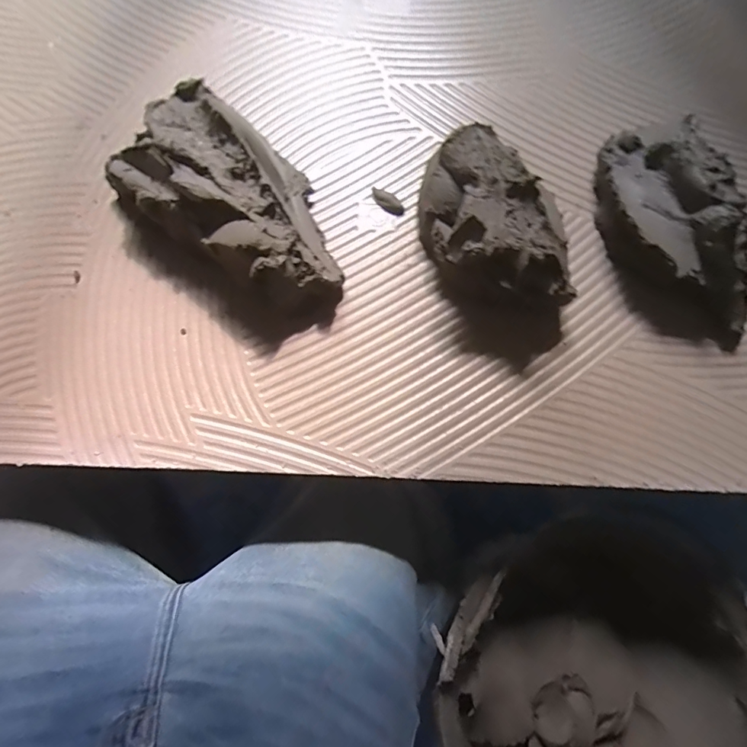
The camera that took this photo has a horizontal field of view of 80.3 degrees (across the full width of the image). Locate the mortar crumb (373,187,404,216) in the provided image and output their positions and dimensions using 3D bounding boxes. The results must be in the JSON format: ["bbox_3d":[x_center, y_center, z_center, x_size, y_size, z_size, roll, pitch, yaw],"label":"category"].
[{"bbox_3d":[0.012,-0.150,0.386,0.015,0.004,0.033,-39,82,-8],"label":"mortar crumb"}]

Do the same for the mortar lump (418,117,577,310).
[{"bbox_3d":[0.086,-0.113,0.340,0.083,0.078,0.154,-22,80,-5],"label":"mortar lump"}]

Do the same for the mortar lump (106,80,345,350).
[{"bbox_3d":[-0.106,-0.128,0.342,0.204,0.071,0.123,42,81,6],"label":"mortar lump"}]

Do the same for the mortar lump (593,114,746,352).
[{"bbox_3d":[0.239,-0.112,0.349,0.083,0.069,0.187,-13,80,-4],"label":"mortar lump"}]

